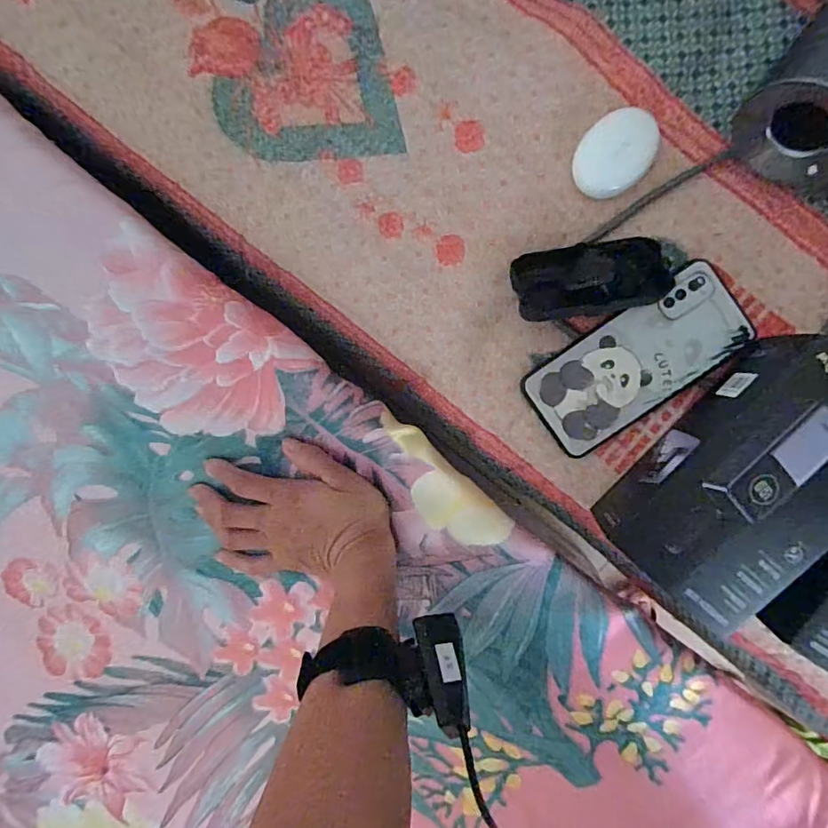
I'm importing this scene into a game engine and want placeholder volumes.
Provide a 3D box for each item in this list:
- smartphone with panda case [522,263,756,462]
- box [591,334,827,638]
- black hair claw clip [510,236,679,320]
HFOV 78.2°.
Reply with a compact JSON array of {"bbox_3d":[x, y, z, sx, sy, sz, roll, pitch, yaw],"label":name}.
[{"bbox_3d":[0.169,-0.041,0.388,0.164,0.010,0.075,-35,95,10],"label":"smartphone with panda case"},{"bbox_3d":[0.225,0.038,0.352,0.115,0.077,0.183,41,102,-1],"label":"box"},{"bbox_3d":[0.128,-0.098,0.373,0.108,0.023,0.048,-8,99,7],"label":"black hair claw clip"}]

